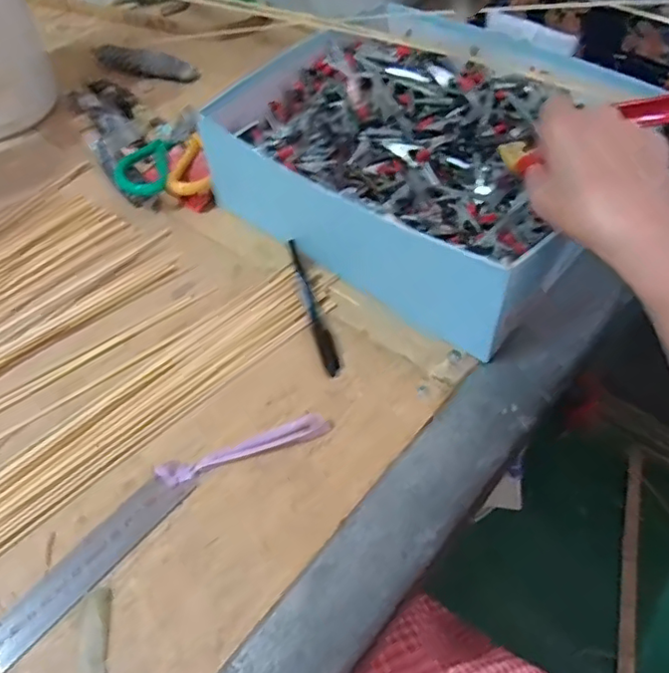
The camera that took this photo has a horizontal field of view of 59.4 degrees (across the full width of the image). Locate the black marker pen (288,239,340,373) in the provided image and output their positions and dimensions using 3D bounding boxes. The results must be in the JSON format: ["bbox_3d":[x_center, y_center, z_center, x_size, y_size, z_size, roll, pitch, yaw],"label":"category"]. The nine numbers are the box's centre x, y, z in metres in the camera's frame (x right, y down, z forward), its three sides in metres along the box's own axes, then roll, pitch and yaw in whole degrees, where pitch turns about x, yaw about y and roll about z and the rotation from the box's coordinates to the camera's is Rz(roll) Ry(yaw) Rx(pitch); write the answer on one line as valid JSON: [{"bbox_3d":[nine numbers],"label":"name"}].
[{"bbox_3d":[-0.020,-0.028,0.477,0.014,0.016,0.137,-16,54,-9],"label":"black marker pen"}]

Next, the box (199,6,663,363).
[{"bbox_3d":[0.077,-0.170,0.533,0.332,0.093,0.282,31,61,24],"label":"box"}]

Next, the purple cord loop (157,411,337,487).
[{"bbox_3d":[-0.062,0.078,0.409,0.122,0.005,0.018,-17,54,-9],"label":"purple cord loop"}]

